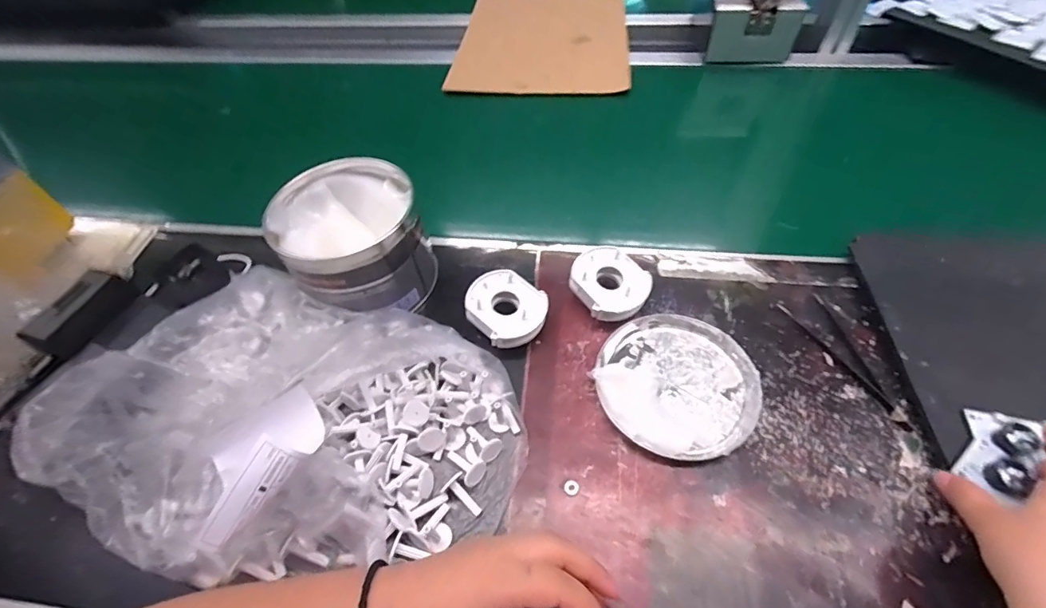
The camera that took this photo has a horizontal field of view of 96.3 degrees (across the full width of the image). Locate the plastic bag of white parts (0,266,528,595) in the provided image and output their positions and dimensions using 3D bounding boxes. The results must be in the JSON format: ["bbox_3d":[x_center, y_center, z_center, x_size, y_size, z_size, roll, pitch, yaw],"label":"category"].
[{"bbox_3d":[-0.177,0.082,0.350,0.343,0.083,0.229,15,56,13],"label":"plastic bag of white parts"}]

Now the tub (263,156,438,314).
[{"bbox_3d":[-0.157,-0.058,0.438,0.120,0.086,0.122,-1,54,2],"label":"tub"}]

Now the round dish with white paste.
[{"bbox_3d":[0.127,0.064,0.391,0.128,0.012,0.127,-1,54,2],"label":"round dish with white paste"}]

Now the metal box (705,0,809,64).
[{"bbox_3d":[0.338,-0.436,0.672,0.123,0.131,0.088,6,54,9],"label":"metal box"}]

